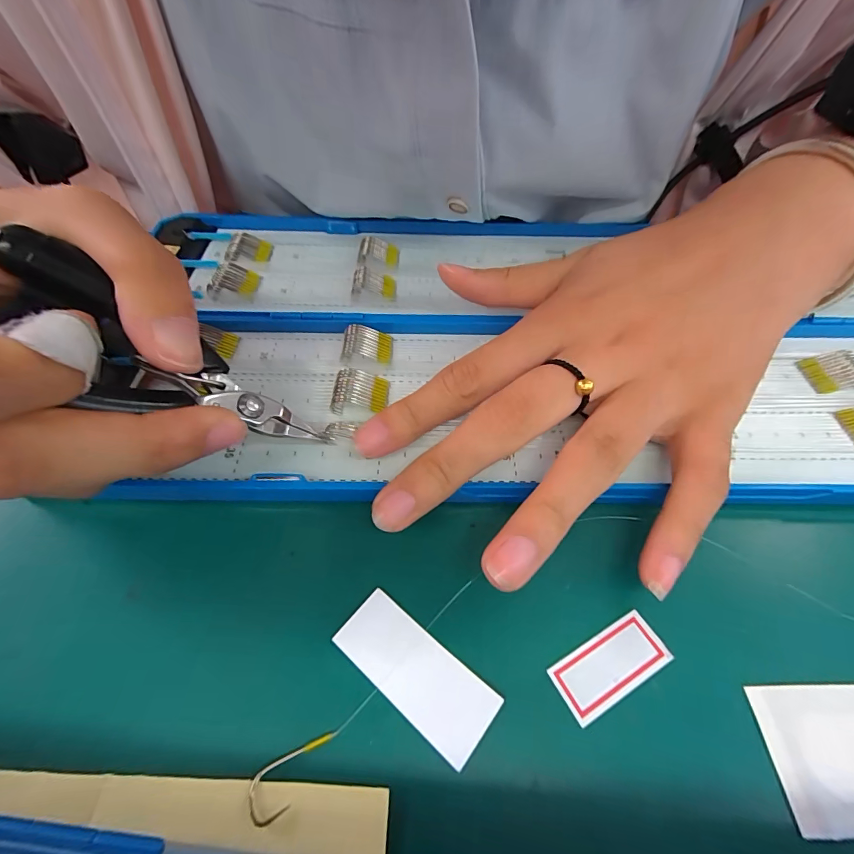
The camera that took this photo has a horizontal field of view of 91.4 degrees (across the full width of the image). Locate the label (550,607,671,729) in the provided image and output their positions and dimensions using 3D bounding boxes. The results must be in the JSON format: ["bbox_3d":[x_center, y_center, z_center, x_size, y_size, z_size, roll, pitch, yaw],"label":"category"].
[{"bbox_3d":[0.052,0.066,0.117,0.033,0.004,0.015,-24,59,-16],"label":"label"}]

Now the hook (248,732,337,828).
[{"bbox_3d":[-0.032,0.085,0.102,0.022,0.004,0.010,-22,52,-25],"label":"hook"}]

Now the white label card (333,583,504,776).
[{"bbox_3d":[-0.004,0.067,0.116,0.045,0.004,0.019,34,62,22],"label":"white label card"}]

